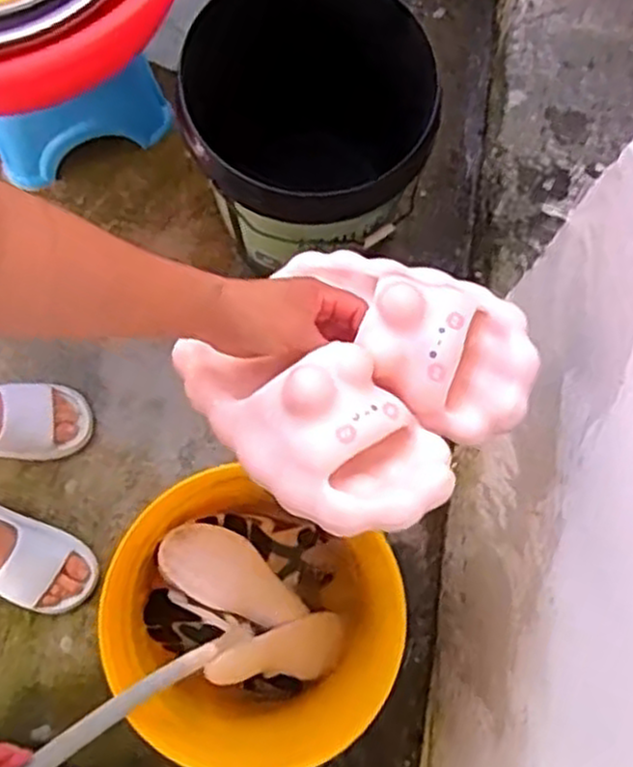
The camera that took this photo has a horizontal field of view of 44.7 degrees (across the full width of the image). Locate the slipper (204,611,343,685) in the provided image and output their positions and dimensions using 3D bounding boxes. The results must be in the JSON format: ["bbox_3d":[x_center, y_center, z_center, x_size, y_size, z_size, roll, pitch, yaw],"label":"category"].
[{"bbox_3d":[-0.043,0.344,0.981,0.042,0.262,0.083,-12,74,36],"label":"slipper"}]

